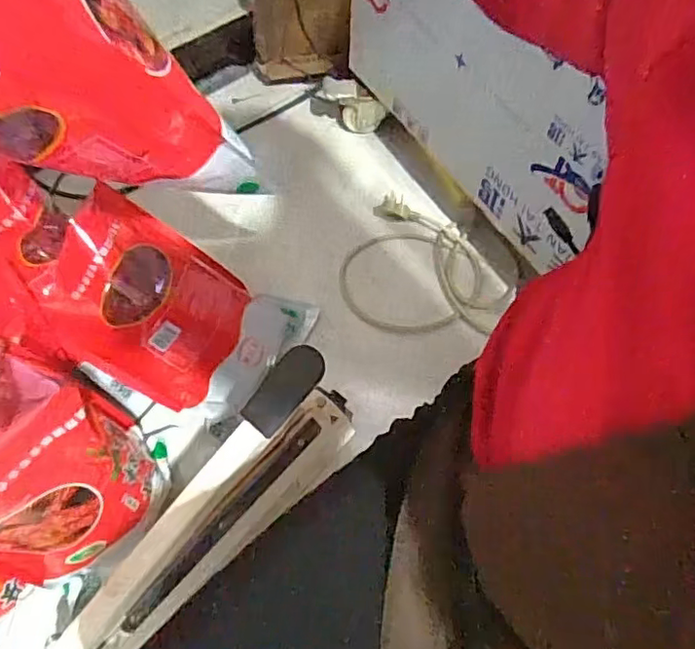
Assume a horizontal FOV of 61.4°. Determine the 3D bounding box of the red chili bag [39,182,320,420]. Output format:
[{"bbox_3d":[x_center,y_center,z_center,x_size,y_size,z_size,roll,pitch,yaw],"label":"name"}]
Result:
[{"bbox_3d":[-0.195,-0.009,0.701,0.314,0.072,0.196,34,67,-31],"label":"red chili bag"}]

